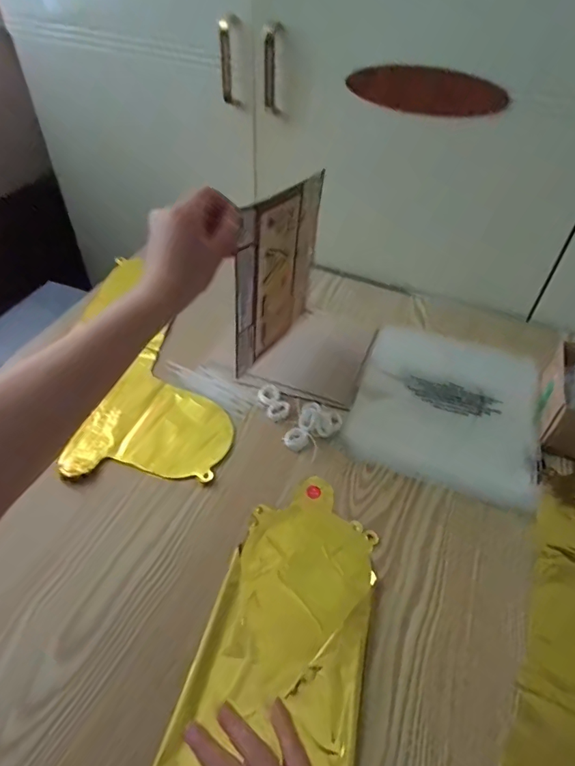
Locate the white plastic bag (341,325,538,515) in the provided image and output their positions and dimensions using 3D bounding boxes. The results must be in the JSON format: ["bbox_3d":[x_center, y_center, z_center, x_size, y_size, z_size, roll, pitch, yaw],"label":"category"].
[{"bbox_3d":[0.193,0.020,0.561,0.206,0.015,0.232,17,49,12],"label":"white plastic bag"}]

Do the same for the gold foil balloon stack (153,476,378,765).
[{"bbox_3d":[-0.019,0.262,0.331,0.135,0.012,0.419,12,46,9],"label":"gold foil balloon stack"}]

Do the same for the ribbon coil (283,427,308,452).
[{"bbox_3d":[0.010,0.063,0.520,0.026,0.005,0.027,1,47,-2],"label":"ribbon coil"}]

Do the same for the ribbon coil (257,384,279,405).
[{"bbox_3d":[-0.023,0.014,0.562,0.025,0.007,0.029,-1,47,-3],"label":"ribbon coil"}]

